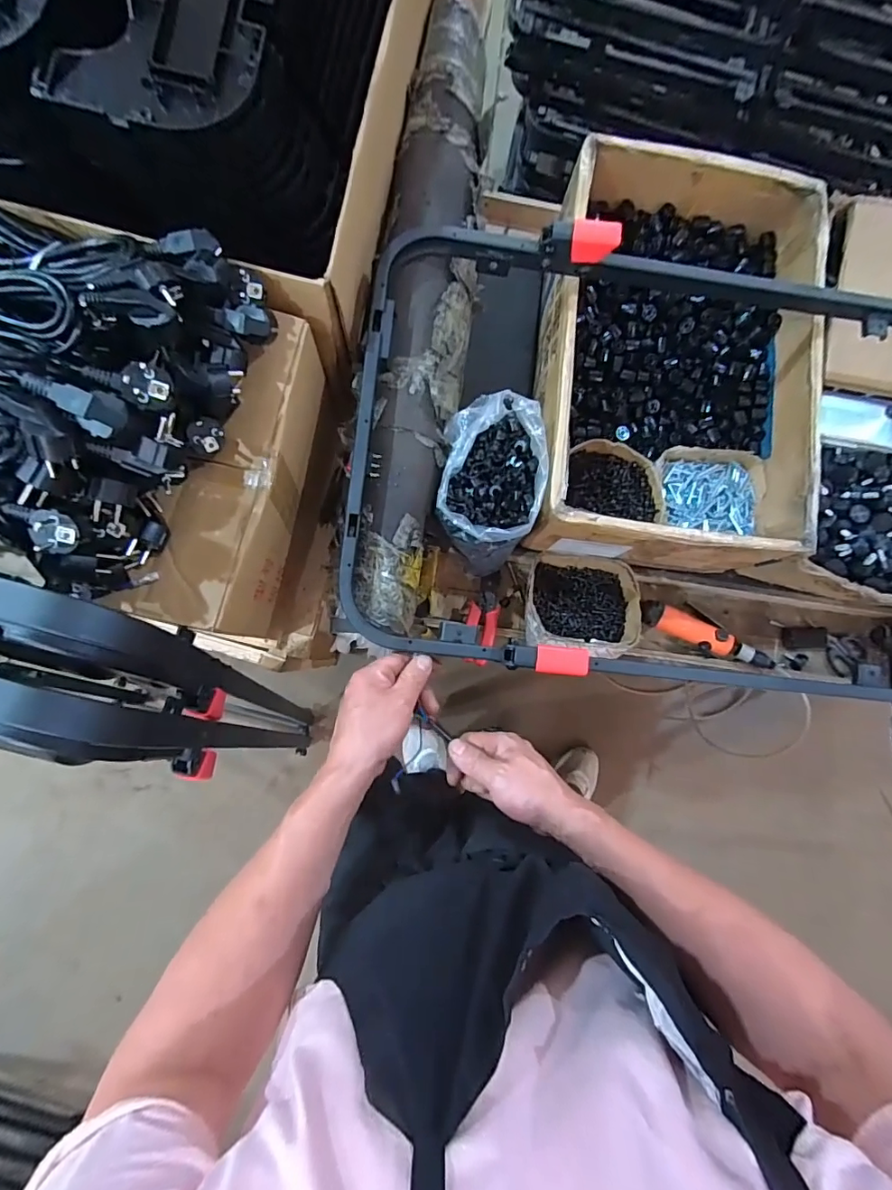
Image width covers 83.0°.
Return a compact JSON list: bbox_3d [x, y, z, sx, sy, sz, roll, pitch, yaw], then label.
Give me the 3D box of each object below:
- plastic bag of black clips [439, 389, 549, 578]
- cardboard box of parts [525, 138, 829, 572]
[{"bbox_3d":[0.057,-0.142,0.684,0.132,0.154,0.195,6,84,-4],"label":"plastic bag of black clips"},{"bbox_3d":[0.317,-0.319,0.711,0.358,0.136,0.535,7,84,-3],"label":"cardboard box of parts"}]

